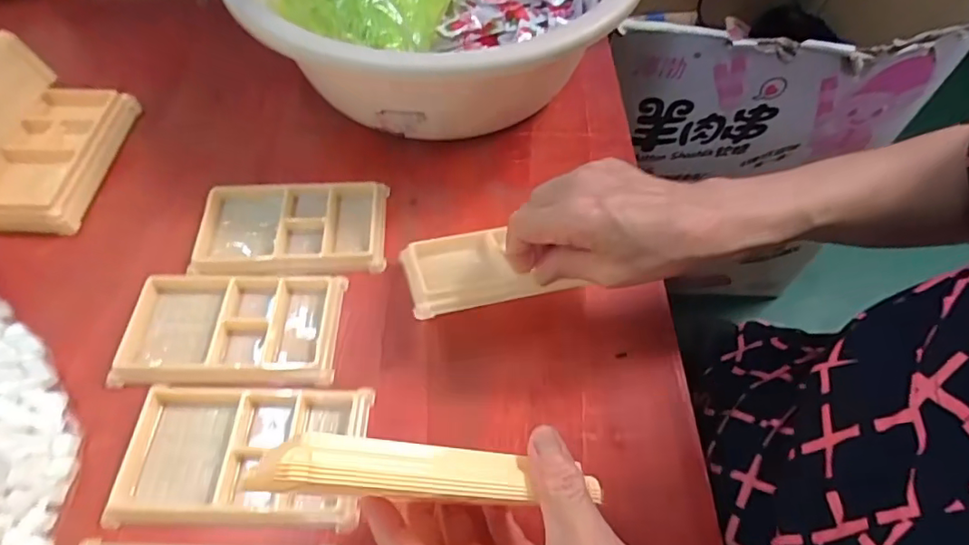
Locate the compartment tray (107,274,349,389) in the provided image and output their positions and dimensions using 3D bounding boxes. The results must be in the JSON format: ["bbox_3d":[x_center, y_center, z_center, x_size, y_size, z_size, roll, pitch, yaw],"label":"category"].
[{"bbox_3d":[-0.167,0.036,0.361,0.136,0.012,0.076,-1,56,-2],"label":"compartment tray"}]

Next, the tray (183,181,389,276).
[{"bbox_3d":[-0.141,-0.034,0.405,0.132,0.013,0.079,-2,56,-3],"label":"tray"}]

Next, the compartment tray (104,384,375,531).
[{"bbox_3d":[-0.137,0.104,0.319,0.132,0.011,0.077,1,56,-1],"label":"compartment tray"}]

